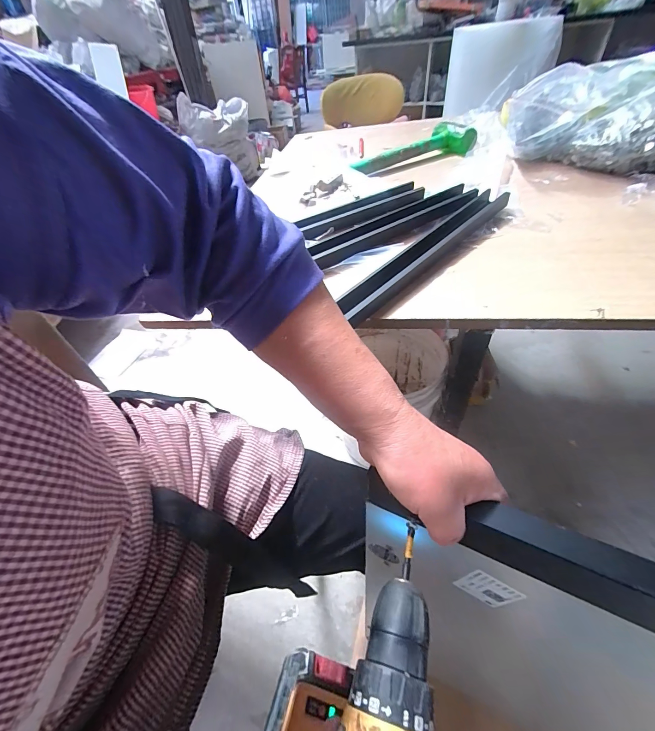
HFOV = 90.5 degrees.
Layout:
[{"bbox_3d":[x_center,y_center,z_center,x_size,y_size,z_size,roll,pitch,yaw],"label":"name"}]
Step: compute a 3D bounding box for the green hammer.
[{"bbox_3d":[0.185,-0.481,0.731,0.297,0.056,0.106,-25,47,-17],"label":"green hammer"}]

